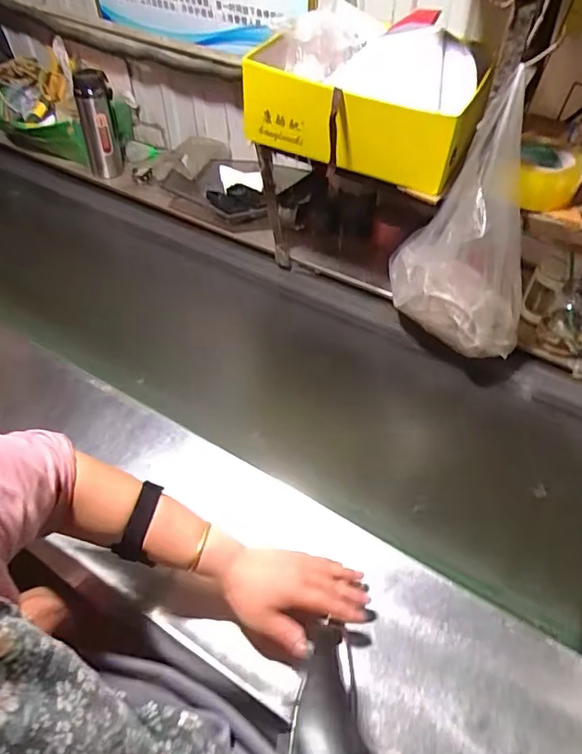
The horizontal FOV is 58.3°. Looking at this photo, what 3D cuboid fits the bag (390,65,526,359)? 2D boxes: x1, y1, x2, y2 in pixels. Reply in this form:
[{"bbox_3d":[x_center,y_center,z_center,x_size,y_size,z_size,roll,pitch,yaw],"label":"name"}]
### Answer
[{"bbox_3d":[0.267,-0.219,0.788,0.139,0.352,0.223,-10,49,-11],"label":"bag"}]

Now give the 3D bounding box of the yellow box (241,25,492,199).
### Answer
[{"bbox_3d":[0.114,-0.441,0.817,0.354,0.146,0.249,18,50,14],"label":"yellow box"}]

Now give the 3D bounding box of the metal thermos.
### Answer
[{"bbox_3d":[-0.451,-0.585,1.239,0.085,0.240,0.076,-14,50,-14],"label":"metal thermos"}]

